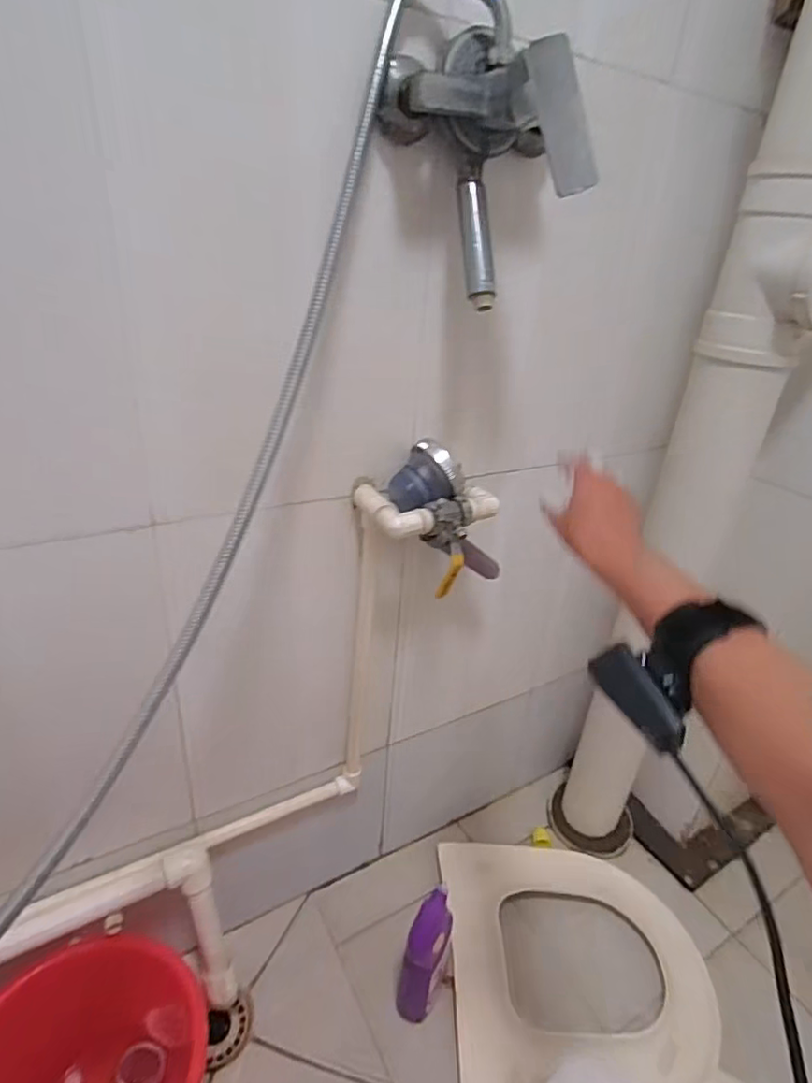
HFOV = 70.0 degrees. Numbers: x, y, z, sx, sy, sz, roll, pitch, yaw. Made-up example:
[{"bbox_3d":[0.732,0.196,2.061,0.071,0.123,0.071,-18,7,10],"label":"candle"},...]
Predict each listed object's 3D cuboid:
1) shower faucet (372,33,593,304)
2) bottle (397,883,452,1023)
[{"bbox_3d":[0.072,-0.328,0.525,0.157,0.195,0.141,-8,31,-24],"label":"shower faucet"},{"bbox_3d":[0.027,0.584,0.818,0.062,0.229,0.071,9,28,7],"label":"bottle"}]

